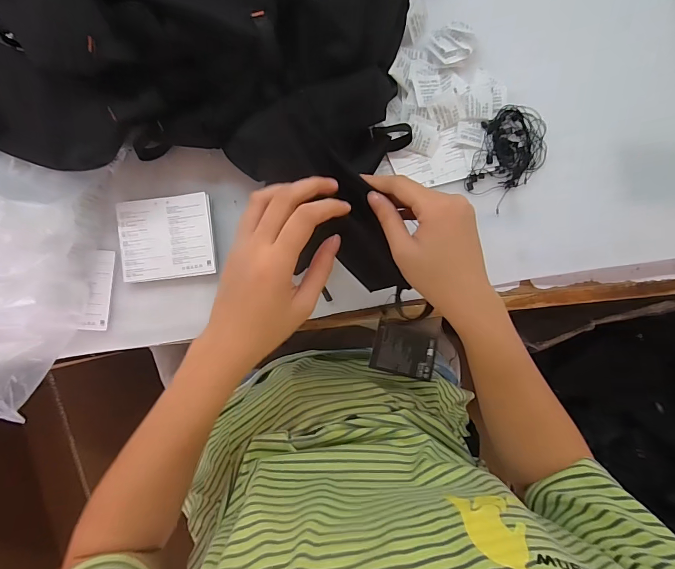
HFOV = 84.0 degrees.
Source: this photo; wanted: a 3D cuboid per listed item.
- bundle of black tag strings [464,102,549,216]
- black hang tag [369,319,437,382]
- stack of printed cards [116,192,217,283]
[{"bbox_3d":[0.214,-0.162,0.464,0.081,0.011,0.124,25,84,-2],"label":"bundle of black tag strings"},{"bbox_3d":[0.073,0.069,0.399,0.084,0.005,0.054,19,78,-30],"label":"black hang tag"},{"bbox_3d":[-0.189,-0.052,0.419,0.099,0.012,0.090,-7,86,-5],"label":"stack of printed cards"}]

